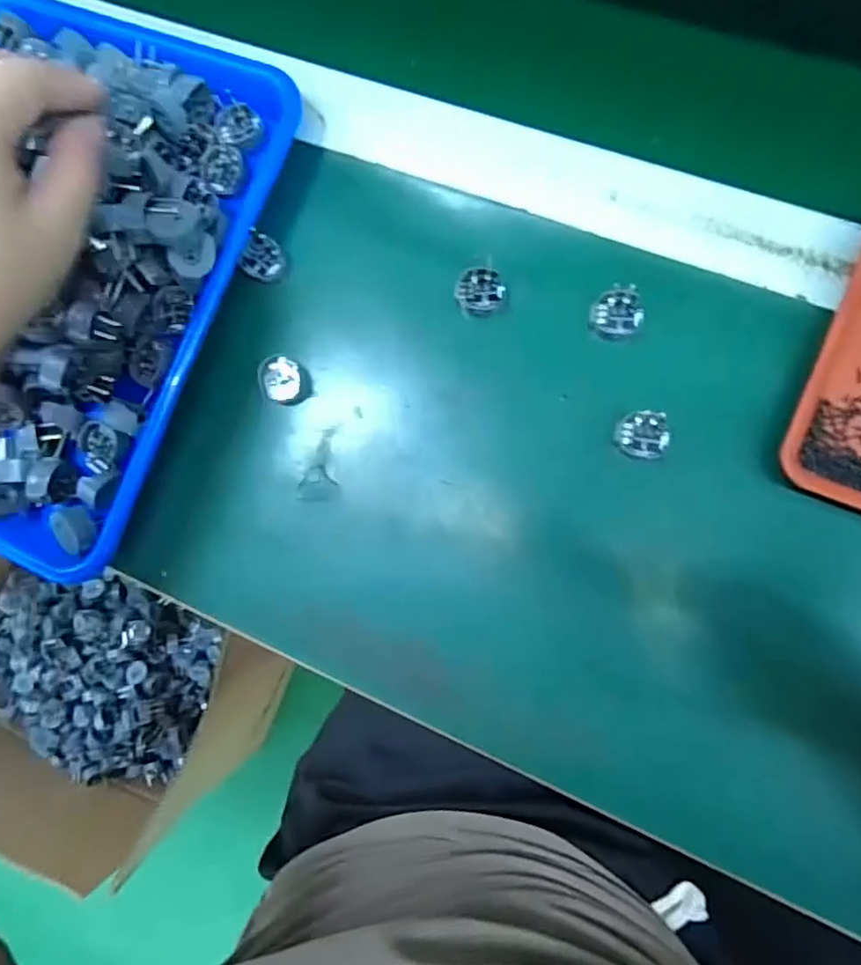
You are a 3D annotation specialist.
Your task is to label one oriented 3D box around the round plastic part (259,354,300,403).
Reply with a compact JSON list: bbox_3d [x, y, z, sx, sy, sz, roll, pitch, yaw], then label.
[{"bbox_3d":[-0.094,-0.065,0.380,0.025,0.011,0.026,-1,85,8],"label":"round plastic part"}]

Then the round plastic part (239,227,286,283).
[{"bbox_3d":[-0.100,-0.135,0.370,0.026,0.011,0.025,-7,113,-16],"label":"round plastic part"}]

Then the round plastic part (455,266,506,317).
[{"bbox_3d":[0.029,-0.110,0.357,0.028,0.013,0.025,-32,81,4],"label":"round plastic part"}]

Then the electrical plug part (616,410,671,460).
[{"bbox_3d":[0.116,-0.025,0.334,0.026,0.009,0.025,-8,84,7],"label":"electrical plug part"}]

